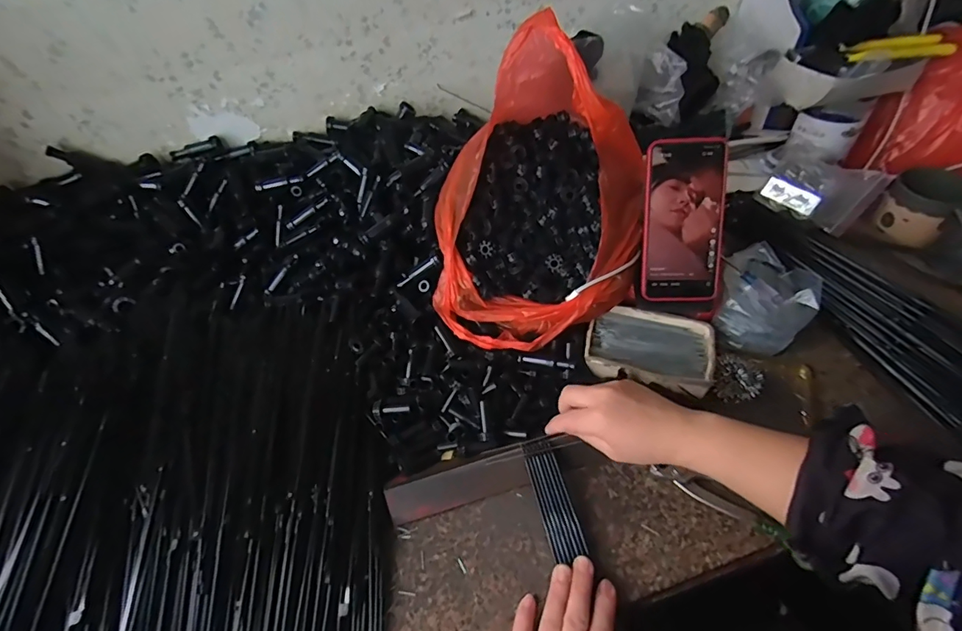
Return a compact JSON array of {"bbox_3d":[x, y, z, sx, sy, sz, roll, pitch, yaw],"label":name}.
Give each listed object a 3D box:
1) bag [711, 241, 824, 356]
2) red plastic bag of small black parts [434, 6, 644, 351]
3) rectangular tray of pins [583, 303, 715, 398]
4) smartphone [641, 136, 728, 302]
[{"bbox_3d":[0.316,-0.018,0.533,0.098,0.048,0.113,31,59,27],"label":"bag"},{"bbox_3d":[0.062,-0.131,0.505,0.214,0.227,0.270,4,51,8],"label":"red plastic bag of small black parts"},{"bbox_3d":[0.180,0.036,0.511,0.124,0.020,0.086,12,52,15],"label":"rectangular tray of pins"},{"bbox_3d":[0.209,-0.096,0.491,0.075,0.162,0.007,-1,13,8],"label":"smartphone"}]

